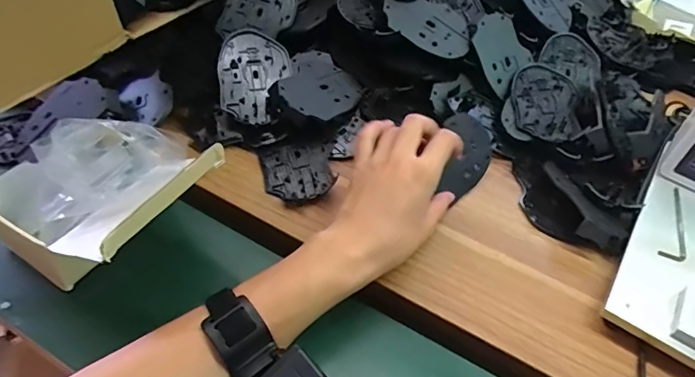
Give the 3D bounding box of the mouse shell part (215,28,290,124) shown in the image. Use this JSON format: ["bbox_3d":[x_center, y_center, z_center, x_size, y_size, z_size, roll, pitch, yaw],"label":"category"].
[{"bbox_3d":[-0.099,-0.125,0.517,0.072,0.031,0.114,1,47,-7],"label":"mouse shell part"}]

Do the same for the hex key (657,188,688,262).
[{"bbox_3d":[0.317,0.033,0.466,0.022,0.004,0.109,28,50,18],"label":"hex key"}]

